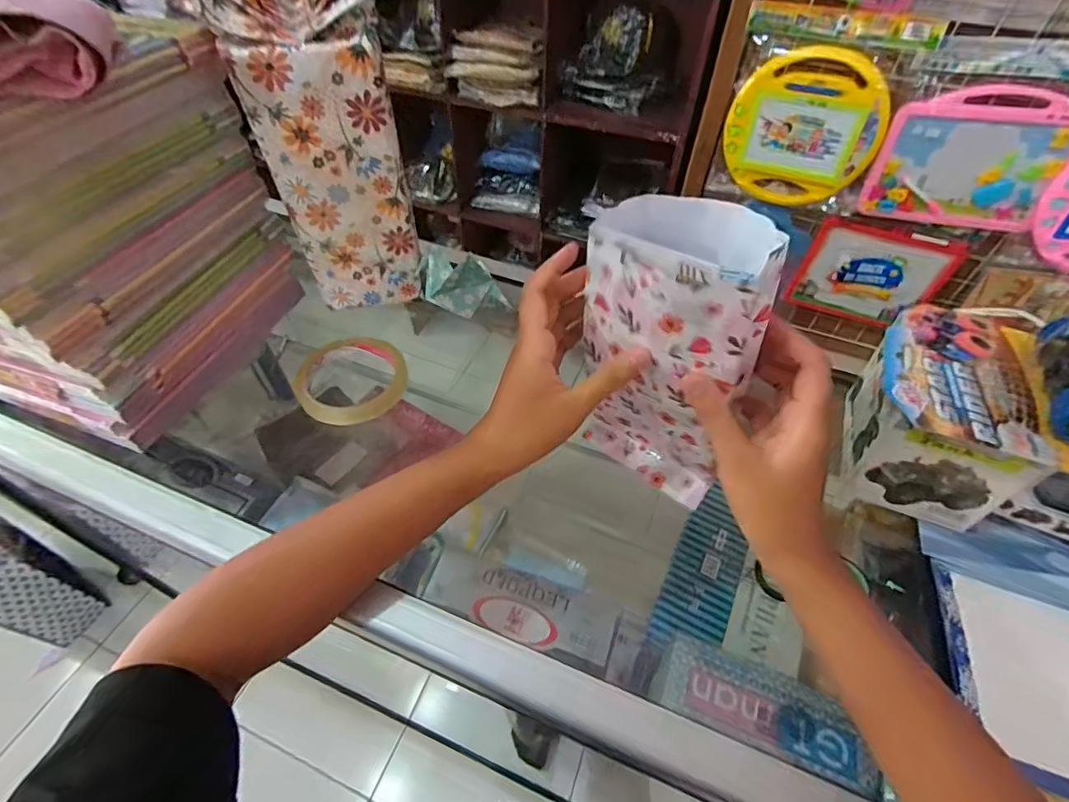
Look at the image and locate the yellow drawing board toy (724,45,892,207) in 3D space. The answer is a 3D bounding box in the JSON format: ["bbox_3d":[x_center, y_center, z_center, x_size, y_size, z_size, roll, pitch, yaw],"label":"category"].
[{"bbox_3d":[0.530,-0.536,1.001,0.277,0.274,0.021,25,54,17],"label":"yellow drawing board toy"}]

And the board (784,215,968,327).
[{"bbox_3d":[0.767,-0.287,1.151,0.286,0.229,0.021,17,52,11],"label":"board"}]

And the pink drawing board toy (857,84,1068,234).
[{"bbox_3d":[0.802,-0.441,0.925,0.289,0.238,0.020,20,52,13],"label":"pink drawing board toy"}]

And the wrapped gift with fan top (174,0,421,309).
[{"bbox_3d":[-0.168,-0.207,0.400,0.138,0.292,0.050,-16,53,-15],"label":"wrapped gift with fan top"}]

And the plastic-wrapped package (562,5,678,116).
[{"bbox_3d":[0.197,-0.795,1.166,0.257,0.169,0.097,9,51,5],"label":"plastic-wrapped package"}]

